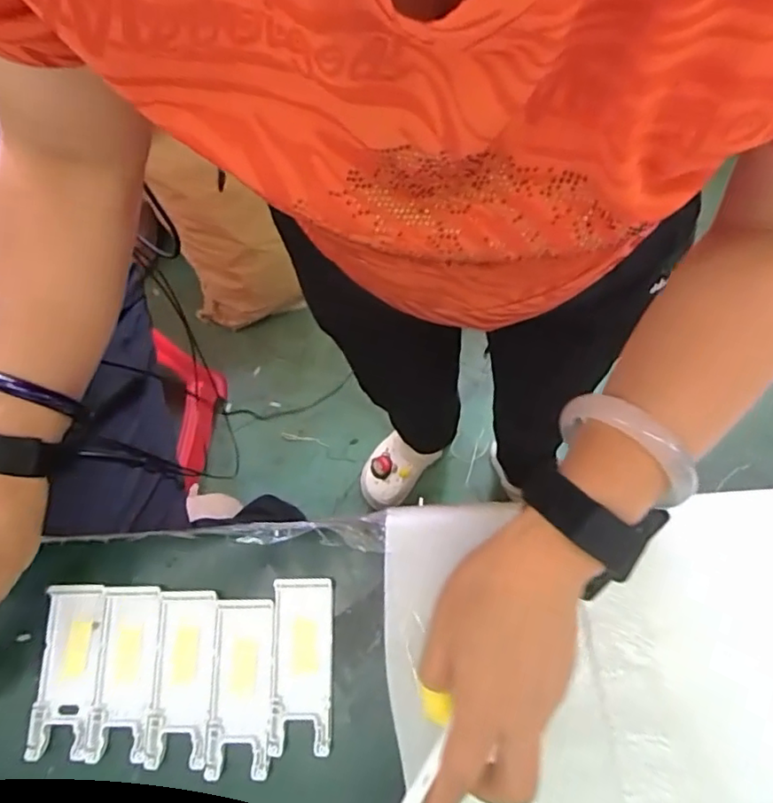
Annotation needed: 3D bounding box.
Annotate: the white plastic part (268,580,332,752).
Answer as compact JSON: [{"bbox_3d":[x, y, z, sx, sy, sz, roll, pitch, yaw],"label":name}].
[{"bbox_3d":[-0.056,0.172,0.390,0.039,0.007,0.104,-1,71,3],"label":"white plastic part"}]

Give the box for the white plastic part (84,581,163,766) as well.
[{"bbox_3d":[-0.176,0.179,0.395,0.039,0.008,0.104,-2,71,3],"label":"white plastic part"}]

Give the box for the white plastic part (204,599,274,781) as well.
[{"bbox_3d":[-0.096,0.186,0.388,0.039,0.004,0.104,-2,71,3],"label":"white plastic part"}]

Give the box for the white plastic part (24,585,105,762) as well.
[{"bbox_3d":[-0.214,0.179,0.396,0.037,0.009,0.104,-2,71,3],"label":"white plastic part"}]

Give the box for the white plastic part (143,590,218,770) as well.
[{"bbox_3d":[-0.136,0.181,0.392,0.040,0.006,0.105,-1,71,3],"label":"white plastic part"}]

